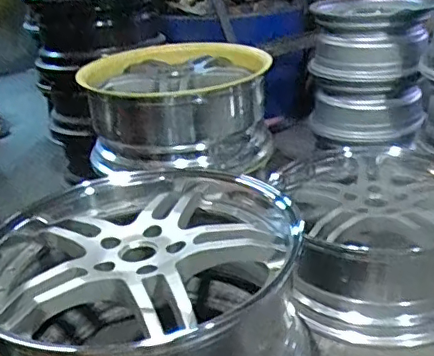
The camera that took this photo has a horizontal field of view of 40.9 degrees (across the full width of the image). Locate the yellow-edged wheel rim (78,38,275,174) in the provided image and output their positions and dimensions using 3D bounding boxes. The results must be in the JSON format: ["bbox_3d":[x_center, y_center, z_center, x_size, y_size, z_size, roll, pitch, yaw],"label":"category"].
[{"bbox_3d":[-0.118,-0.207,1.665,0.505,0.260,0.444,-9,25,-7],"label":"yellow-edged wheel rim"}]

